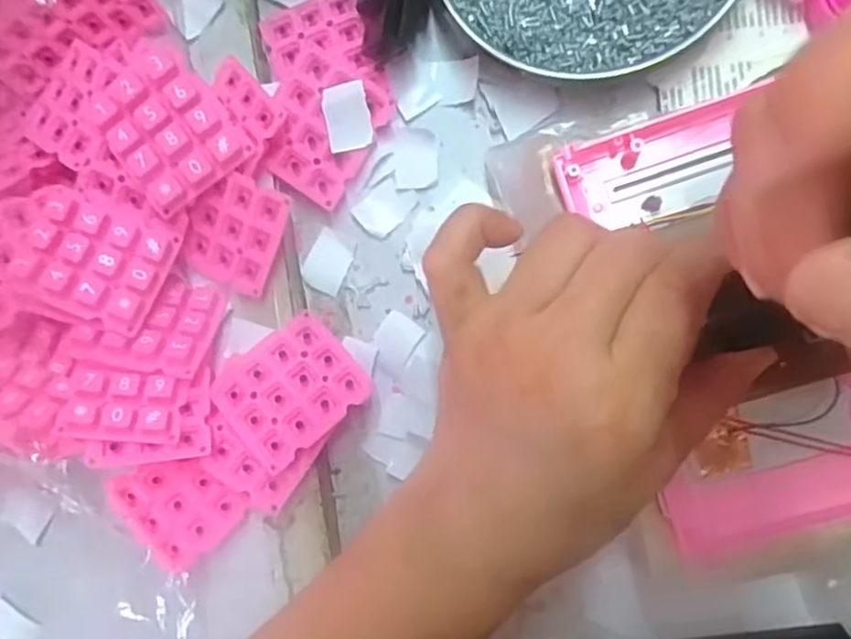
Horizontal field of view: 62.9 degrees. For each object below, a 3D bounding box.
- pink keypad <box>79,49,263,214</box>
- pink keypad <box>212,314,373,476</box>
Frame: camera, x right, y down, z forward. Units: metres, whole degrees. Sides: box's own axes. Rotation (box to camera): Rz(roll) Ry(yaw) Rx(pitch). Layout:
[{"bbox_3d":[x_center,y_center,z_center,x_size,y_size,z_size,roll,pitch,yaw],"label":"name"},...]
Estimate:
[{"bbox_3d":[-0.112,-0.083,0.300,0.050,0.016,0.062,-38,100,0],"label":"pink keypad"},{"bbox_3d":[-0.060,0.030,0.307,0.059,0.007,0.050,-39,74,-11],"label":"pink keypad"}]

